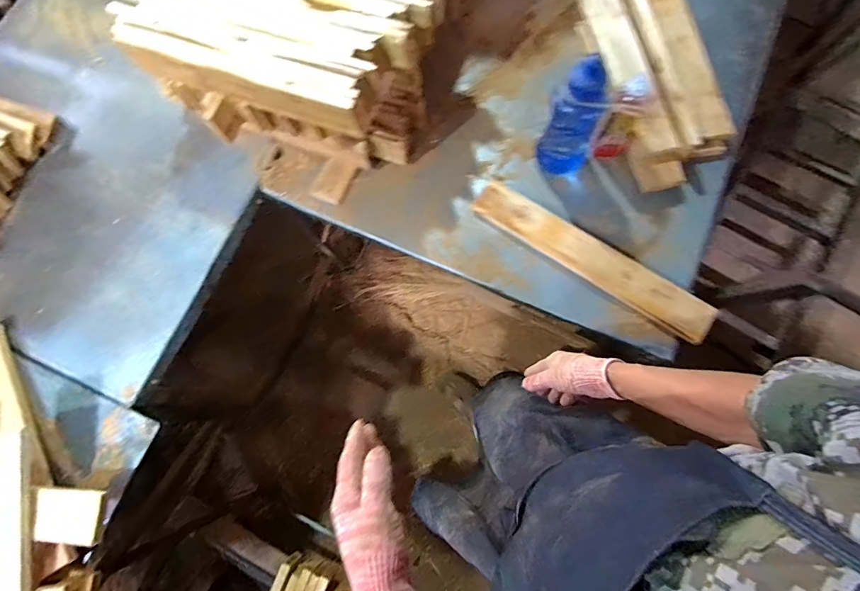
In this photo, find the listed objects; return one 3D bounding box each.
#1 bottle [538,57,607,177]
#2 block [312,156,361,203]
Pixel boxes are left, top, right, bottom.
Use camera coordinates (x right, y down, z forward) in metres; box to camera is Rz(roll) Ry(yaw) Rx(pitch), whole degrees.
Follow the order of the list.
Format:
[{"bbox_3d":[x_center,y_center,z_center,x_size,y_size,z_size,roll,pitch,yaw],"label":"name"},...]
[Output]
[{"bbox_3d":[0.270,-0.325,0.783,0.106,0.253,0.076,27,78,8],"label":"bottle"},{"bbox_3d":[-0.211,-0.256,0.912,0.069,0.013,0.109,23,78,8],"label":"block"}]

